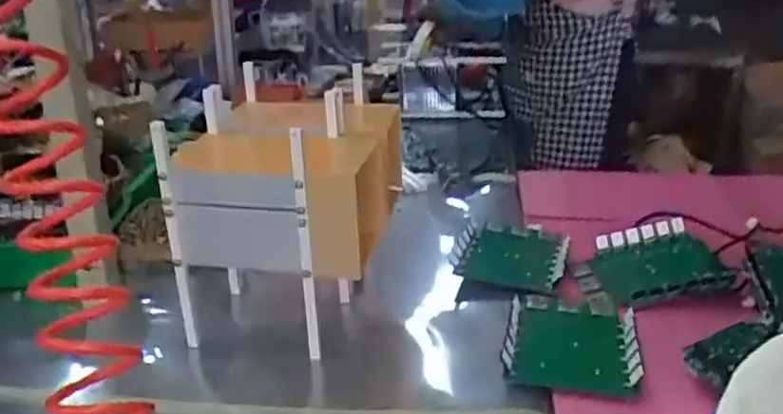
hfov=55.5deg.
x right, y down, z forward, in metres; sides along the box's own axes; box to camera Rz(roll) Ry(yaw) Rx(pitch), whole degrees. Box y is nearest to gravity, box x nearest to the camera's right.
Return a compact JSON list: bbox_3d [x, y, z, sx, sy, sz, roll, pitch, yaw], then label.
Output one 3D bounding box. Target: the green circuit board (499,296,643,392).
[{"bbox_3d":[0.212,0.148,0.882,0.144,0.030,0.180,6,20,12],"label":"green circuit board"}]

